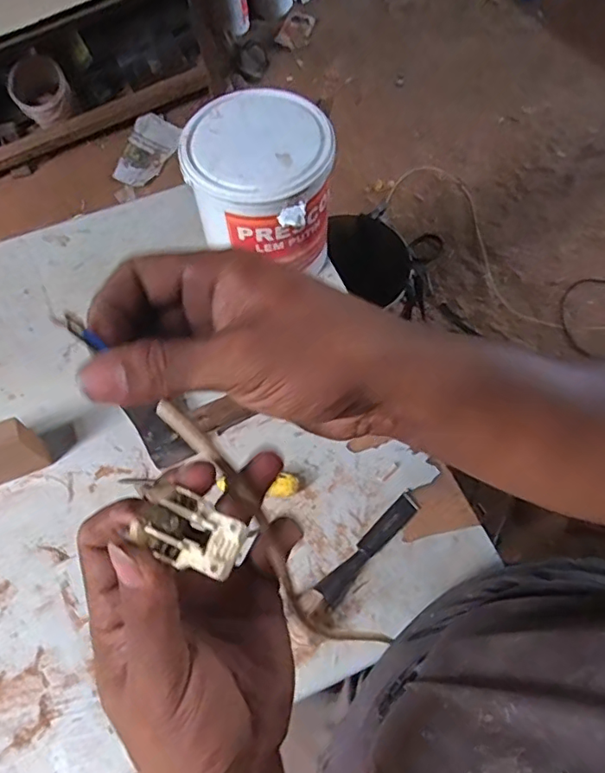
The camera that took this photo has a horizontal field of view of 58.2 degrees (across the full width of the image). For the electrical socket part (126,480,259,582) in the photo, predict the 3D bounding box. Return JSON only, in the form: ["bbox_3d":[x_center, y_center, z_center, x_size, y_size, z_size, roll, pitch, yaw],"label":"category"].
[{"bbox_3d":[-0.042,0.055,0.210,0.042,0.010,0.024,17,68,11],"label":"electrical socket part"}]

